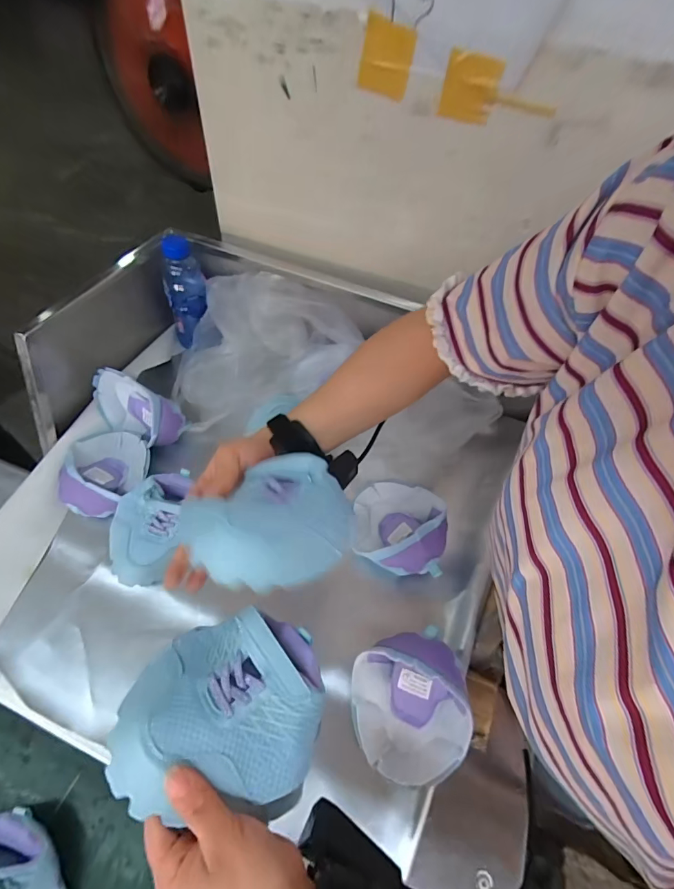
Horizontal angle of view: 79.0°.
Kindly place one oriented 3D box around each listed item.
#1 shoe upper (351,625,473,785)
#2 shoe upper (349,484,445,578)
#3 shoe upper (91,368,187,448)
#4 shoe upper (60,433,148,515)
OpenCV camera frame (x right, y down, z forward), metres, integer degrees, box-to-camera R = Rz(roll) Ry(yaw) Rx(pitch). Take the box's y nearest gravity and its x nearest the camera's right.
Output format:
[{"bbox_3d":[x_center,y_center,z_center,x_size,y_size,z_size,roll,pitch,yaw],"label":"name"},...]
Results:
[{"bbox_3d":[0.078,0.285,0.450,0.116,0.089,0.137,-1,55,-6],"label":"shoe upper"},{"bbox_3d":[0.083,0.115,0.576,0.123,0.071,0.129,7,55,0],"label":"shoe upper"},{"bbox_3d":[-0.318,-0.053,0.635,0.145,0.096,0.054,21,56,9],"label":"shoe upper"},{"bbox_3d":[-0.340,0.033,0.603,0.110,0.049,0.140,-2,55,-7],"label":"shoe upper"}]

